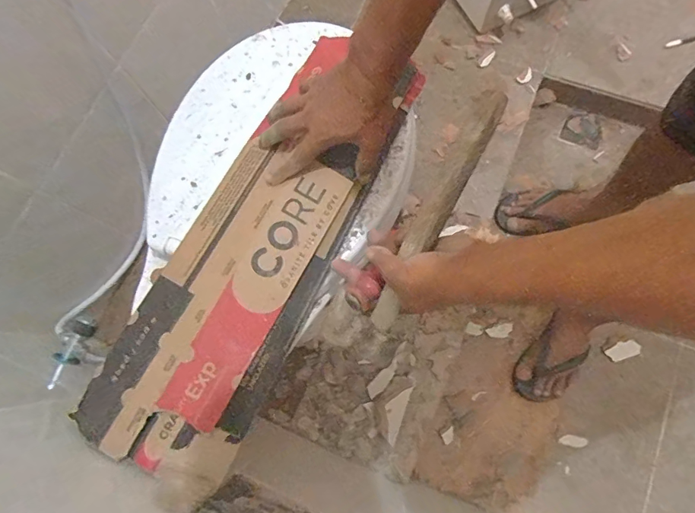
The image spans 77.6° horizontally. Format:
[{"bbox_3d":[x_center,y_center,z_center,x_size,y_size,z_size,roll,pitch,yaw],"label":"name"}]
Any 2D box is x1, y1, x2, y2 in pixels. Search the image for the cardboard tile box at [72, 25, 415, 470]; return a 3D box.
[{"bbox_3d":[-0.106,-0.024,0.542,0.192,0.046,0.577,30,79,8],"label":"cardboard tile box"}]

